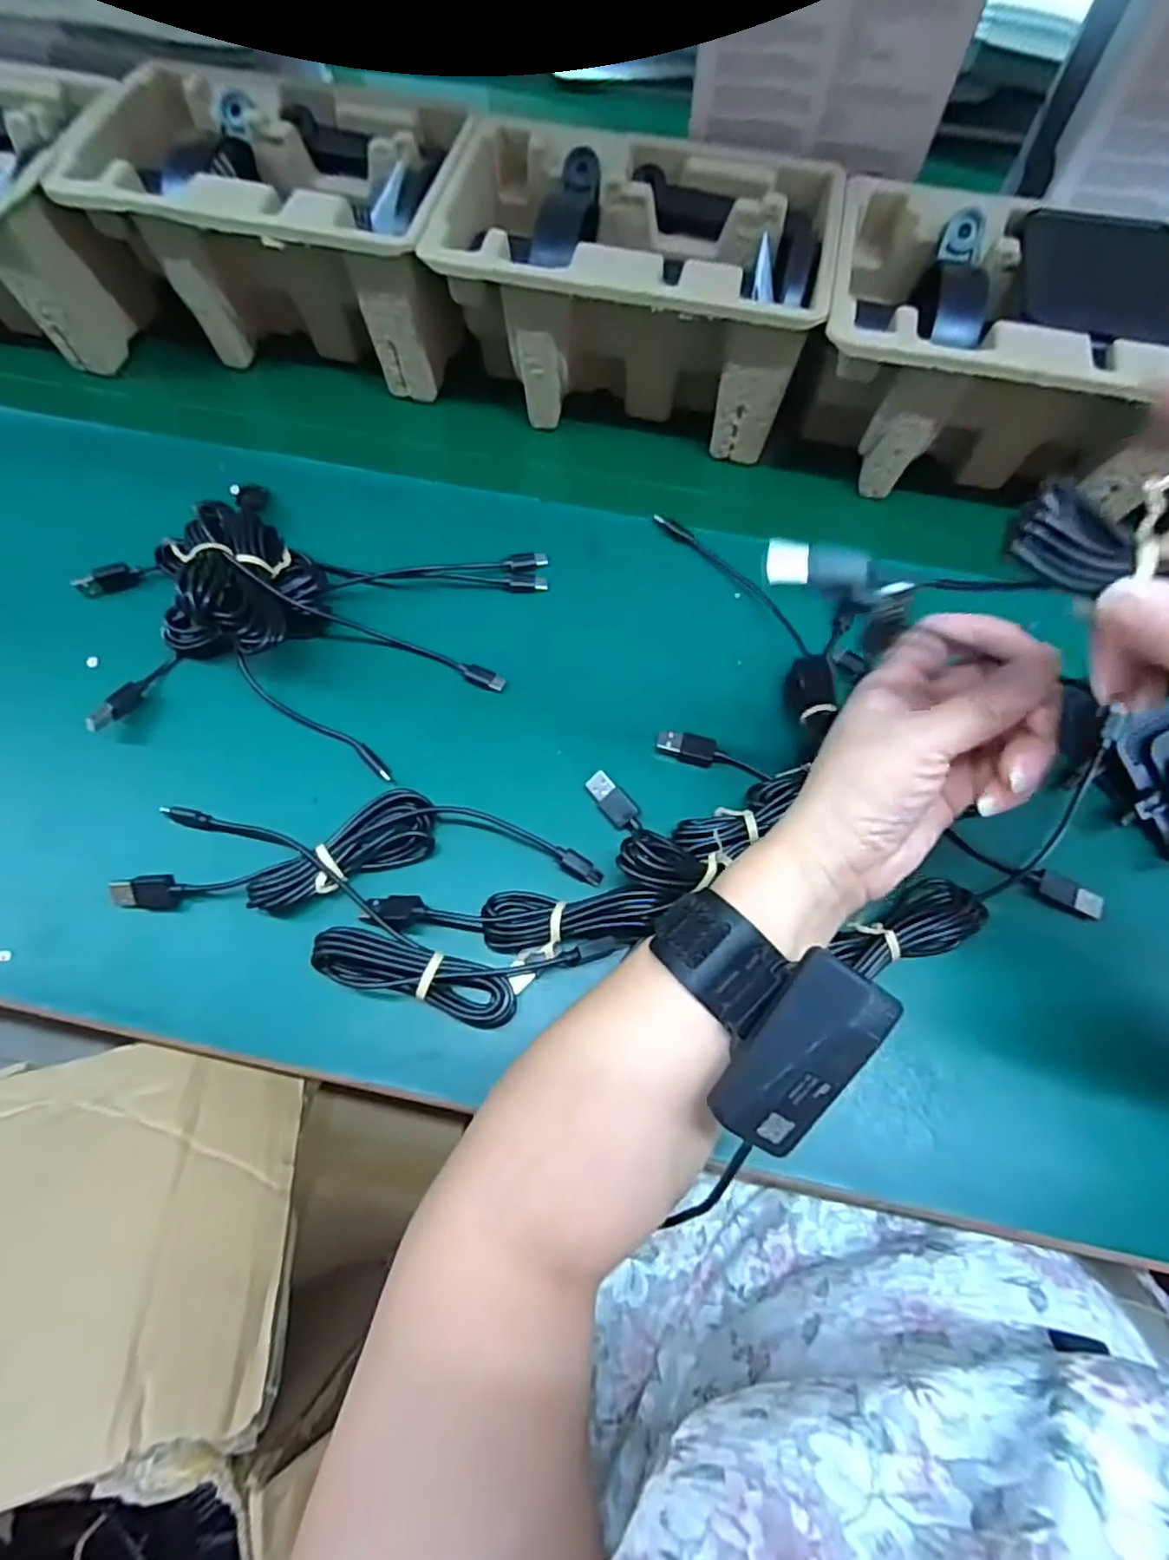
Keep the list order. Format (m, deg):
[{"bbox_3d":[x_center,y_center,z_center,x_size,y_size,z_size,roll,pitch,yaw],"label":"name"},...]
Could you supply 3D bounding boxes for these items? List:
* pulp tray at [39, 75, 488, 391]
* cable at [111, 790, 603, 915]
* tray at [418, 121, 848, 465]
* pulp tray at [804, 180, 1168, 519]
[{"bbox_3d":[-0.186,-0.350,0.449,0.222,0.112,0.147,10,67,3],"label":"pulp tray"},{"bbox_3d":[-0.111,0.034,0.335,0.225,0.020,0.052,-5,67,-4],"label":"cable"},{"bbox_3d":[0.031,-0.303,0.435,0.218,0.114,0.138,11,67,3],"label":"tray"},{"bbox_3d":[0.249,-0.252,0.413,0.225,0.105,0.143,13,67,4],"label":"pulp tray"}]

